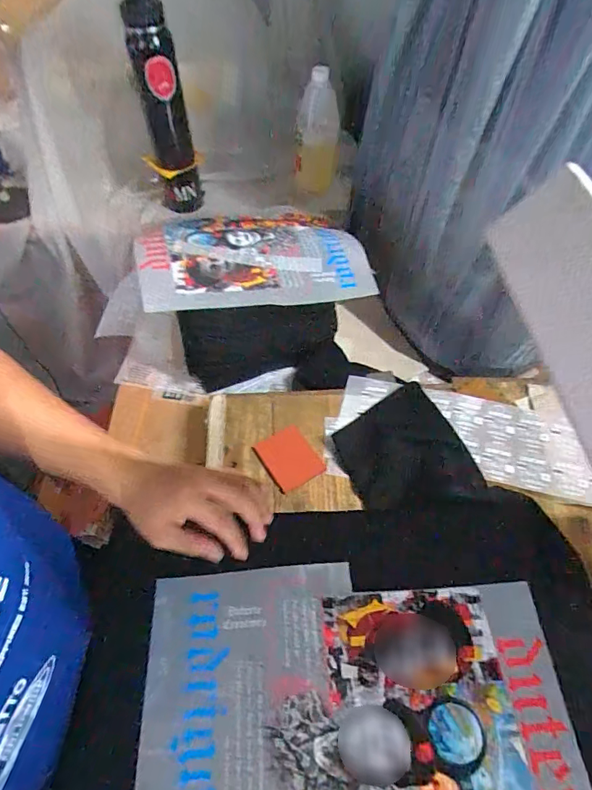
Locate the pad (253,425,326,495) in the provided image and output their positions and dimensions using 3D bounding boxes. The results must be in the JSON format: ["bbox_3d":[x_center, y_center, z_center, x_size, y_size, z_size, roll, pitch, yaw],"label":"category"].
[{"bbox_3d":[-0.011,0.099,0.690,0.079,0.008,0.095,-27,61,-18],"label":"pad"}]

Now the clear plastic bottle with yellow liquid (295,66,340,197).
[{"bbox_3d":[0.043,-0.544,0.923,0.082,0.251,0.103,-1,57,-2],"label":"clear plastic bottle with yellow liquid"}]

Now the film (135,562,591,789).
[{"bbox_3d":[0.054,0.290,0.395,0.376,0.005,0.254,-2,56,-3],"label":"film"}]

